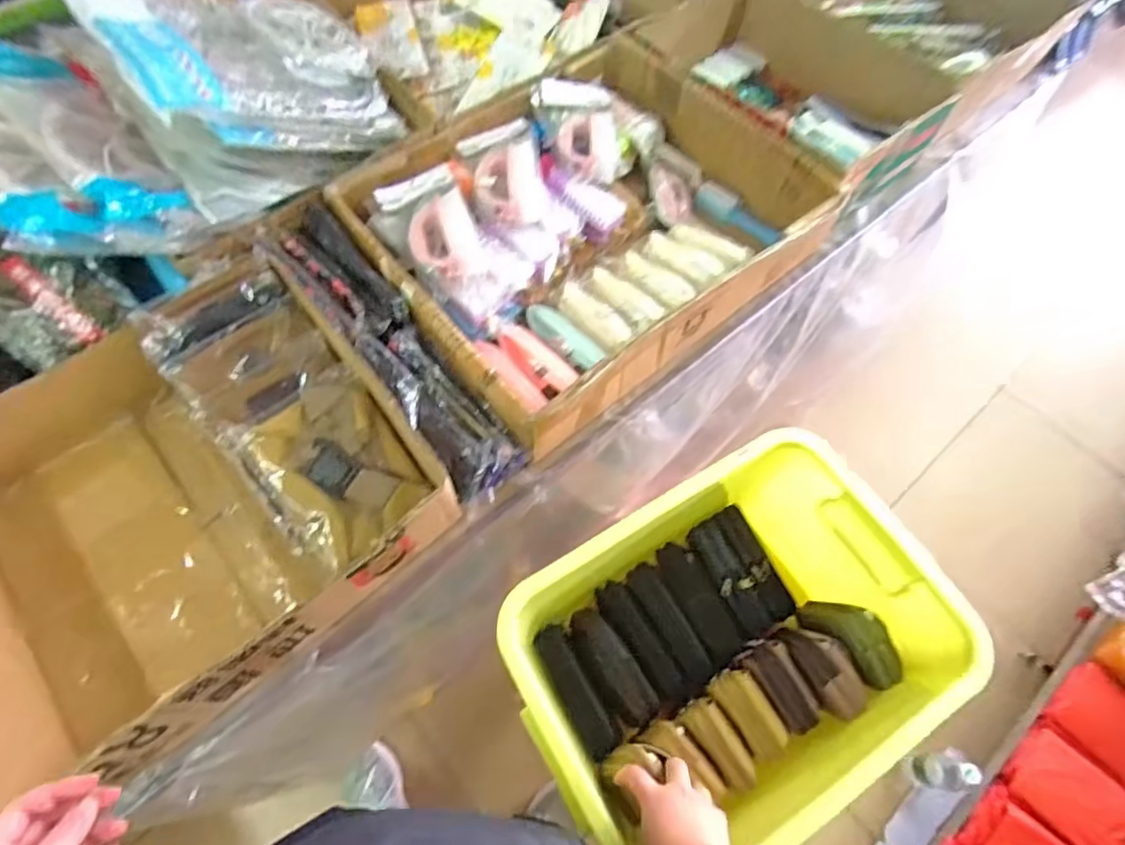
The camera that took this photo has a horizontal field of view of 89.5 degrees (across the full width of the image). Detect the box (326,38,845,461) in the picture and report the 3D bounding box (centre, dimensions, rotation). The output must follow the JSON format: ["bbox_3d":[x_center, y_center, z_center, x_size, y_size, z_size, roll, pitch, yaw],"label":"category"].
[{"bbox_3d":[0.035,-0.310,0.867,0.592,0.130,0.492,-36,70,-17],"label":"box"}]

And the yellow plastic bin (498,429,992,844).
[{"bbox_3d":[0.216,0.300,0.768,0.520,0.237,0.368,-30,68,-15],"label":"yellow plastic bin"}]

